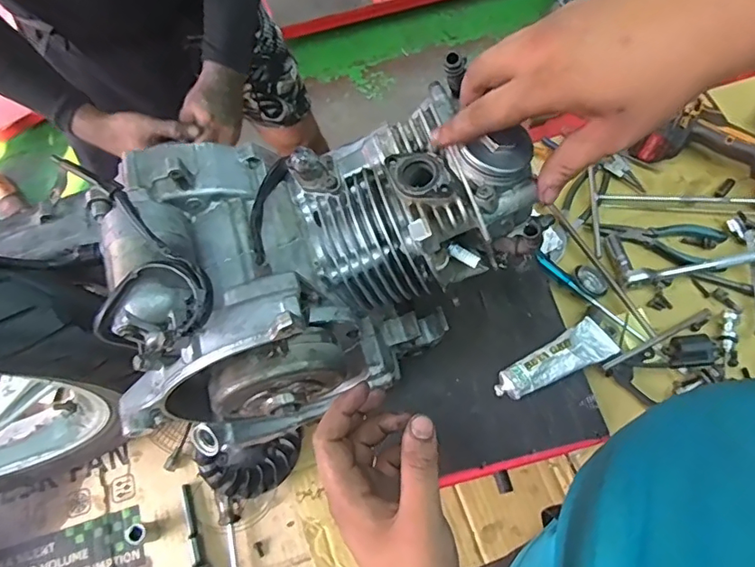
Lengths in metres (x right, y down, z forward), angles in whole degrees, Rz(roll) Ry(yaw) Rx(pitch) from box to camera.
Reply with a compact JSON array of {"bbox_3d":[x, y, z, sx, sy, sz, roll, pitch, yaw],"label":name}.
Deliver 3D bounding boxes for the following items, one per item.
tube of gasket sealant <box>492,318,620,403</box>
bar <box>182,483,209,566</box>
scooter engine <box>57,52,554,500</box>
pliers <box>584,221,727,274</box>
[{"bbox_3d":[0.178,0.076,0.525,0.131,0.020,0.040,-25,68,-8],"label":"tube of gasket sealant"},{"bbox_3d":[-0.220,0.303,0.629,0.023,0.017,0.120,-16,67,-5],"label":"bar"},{"bbox_3d":[-0.044,-0.013,0.438,0.297,0.202,0.200,-15,67,-3],"label":"scooter engine"},{"bbox_3d":[0.402,-0.064,0.754,0.187,0.012,0.066,13,68,7],"label":"pliers"}]

